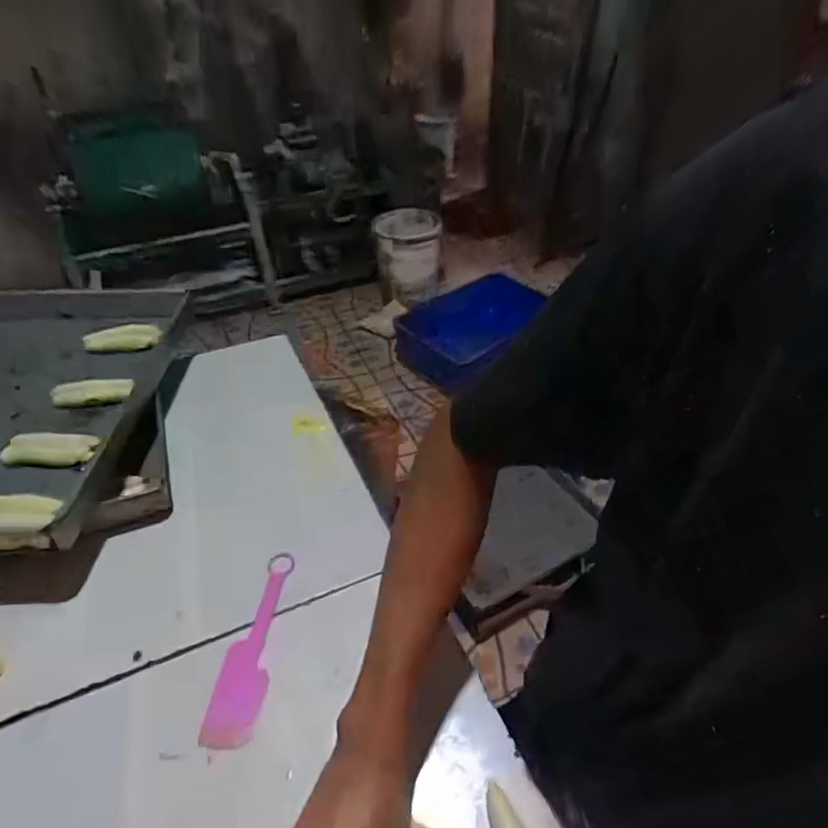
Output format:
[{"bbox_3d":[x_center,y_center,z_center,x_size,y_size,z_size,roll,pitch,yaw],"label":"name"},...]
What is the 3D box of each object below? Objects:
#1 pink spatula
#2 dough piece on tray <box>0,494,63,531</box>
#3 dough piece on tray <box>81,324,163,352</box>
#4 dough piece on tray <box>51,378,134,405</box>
[{"bbox_3d":[-0.148,0.212,0.523,0.044,0.010,0.180,3,42,6],"label":"pink spatula"},{"bbox_3d":[-0.404,0.100,0.563,0.085,0.017,0.050,1,42,3],"label":"dough piece on tray"},{"bbox_3d":[-0.415,-0.109,0.794,0.100,0.037,0.017,-16,44,-14],"label":"dough piece on tray"},{"bbox_3d":[-0.402,-0.028,0.697,0.101,0.023,0.028,-7,42,-5],"label":"dough piece on tray"}]

